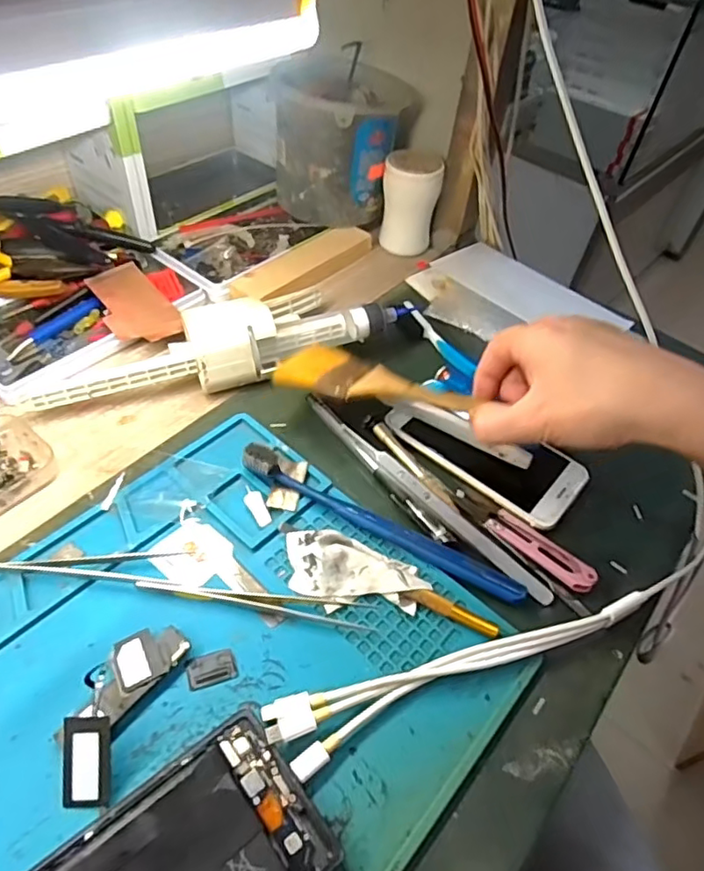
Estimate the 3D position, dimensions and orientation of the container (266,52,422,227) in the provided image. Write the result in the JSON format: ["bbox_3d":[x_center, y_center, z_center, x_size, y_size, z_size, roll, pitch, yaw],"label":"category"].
[{"bbox_3d":[-0.009,-0.275,0.561,0.111,0.123,0.114,17,49,8],"label":"container"}]

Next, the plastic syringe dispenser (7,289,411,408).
[{"bbox_3d":[-0.095,-0.068,0.420,0.271,0.047,0.052,-8,50,-14],"label":"plastic syringe dispenser"}]

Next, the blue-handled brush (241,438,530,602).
[{"bbox_3d":[0.016,0.050,0.349,0.182,0.021,0.017,23,50,14],"label":"blue-handled brush"}]

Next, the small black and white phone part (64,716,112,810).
[{"bbox_3d":[-0.116,0.142,0.254,0.020,0.004,0.037,-1,87,-3],"label":"small black and white phone part"}]

